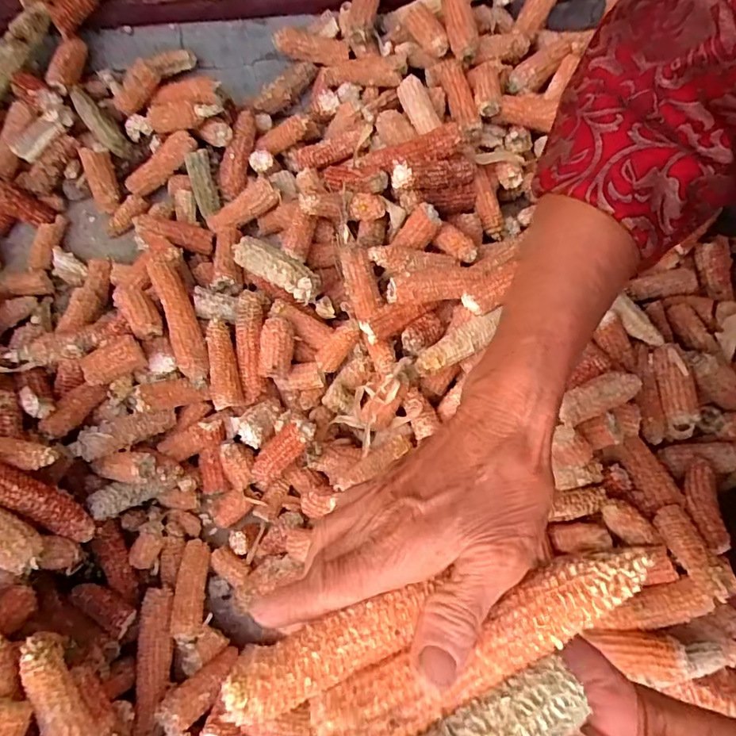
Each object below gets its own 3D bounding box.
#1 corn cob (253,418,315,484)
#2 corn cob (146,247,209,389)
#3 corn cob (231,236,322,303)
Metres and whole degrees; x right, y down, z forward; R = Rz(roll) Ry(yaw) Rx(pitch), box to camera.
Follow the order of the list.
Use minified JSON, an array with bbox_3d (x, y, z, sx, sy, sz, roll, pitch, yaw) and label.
[{"bbox_3d":[-0.085,0.083,0.489,0.025,0.020,0.096,50,121,10],"label":"corn cob"},{"bbox_3d":[-0.194,-0.058,0.517,0.033,0.028,0.151,-17,77,-6],"label":"corn cob"},{"bbox_3d":[-0.095,-0.104,0.531,0.095,0.026,0.031,29,76,-7],"label":"corn cob"}]

